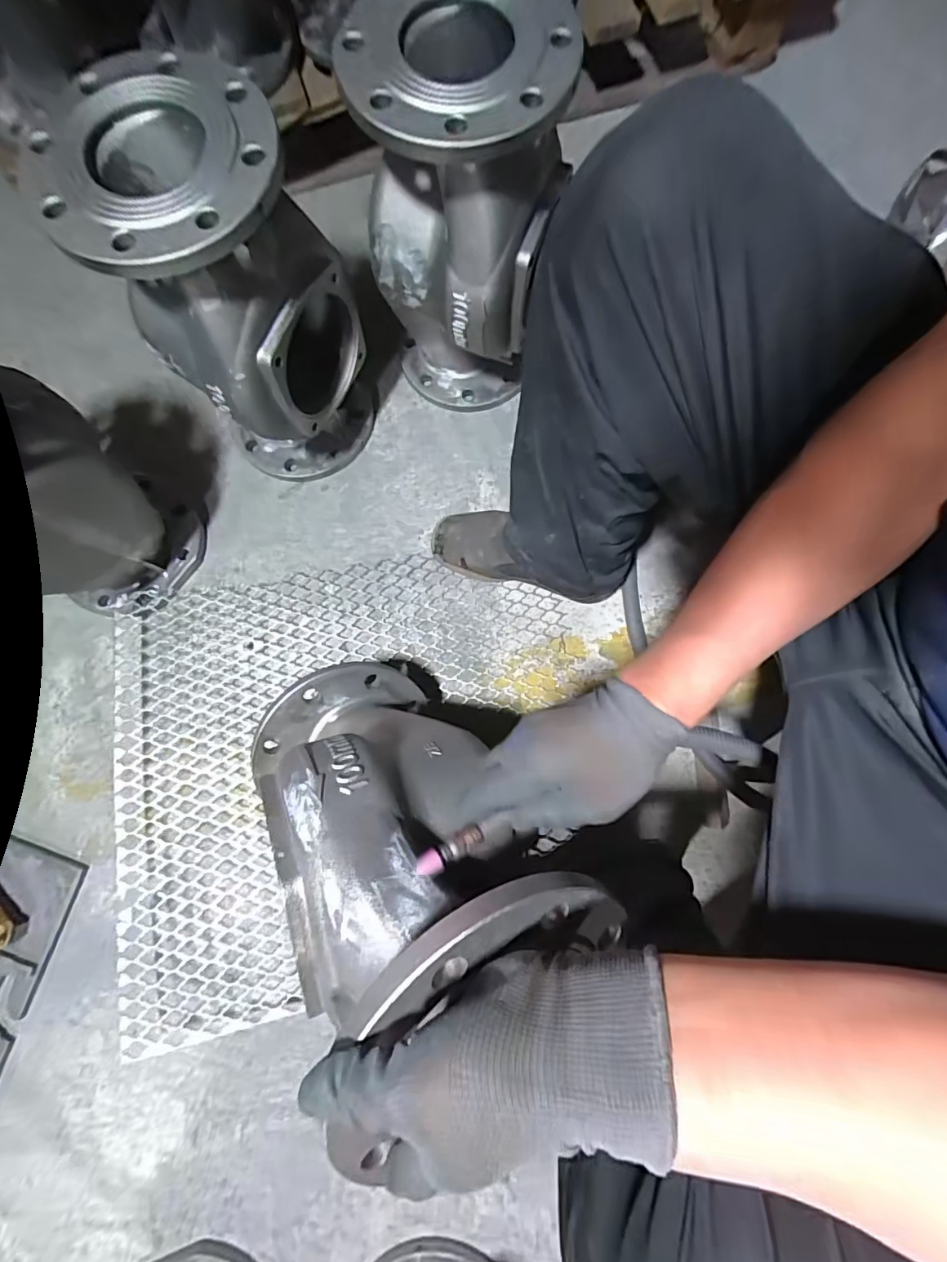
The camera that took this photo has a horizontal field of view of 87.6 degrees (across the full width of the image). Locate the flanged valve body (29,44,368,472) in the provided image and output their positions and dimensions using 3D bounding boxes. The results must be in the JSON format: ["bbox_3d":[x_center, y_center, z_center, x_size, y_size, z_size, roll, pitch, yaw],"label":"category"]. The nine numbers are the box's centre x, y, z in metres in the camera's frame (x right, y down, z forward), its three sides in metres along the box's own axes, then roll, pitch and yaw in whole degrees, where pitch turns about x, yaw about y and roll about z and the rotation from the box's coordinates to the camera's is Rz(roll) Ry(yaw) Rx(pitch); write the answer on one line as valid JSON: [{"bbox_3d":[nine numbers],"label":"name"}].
[{"bbox_3d":[-0.255,-0.348,0.579,0.183,0.379,0.202,28,80,5],"label":"flanged valve body"}]

